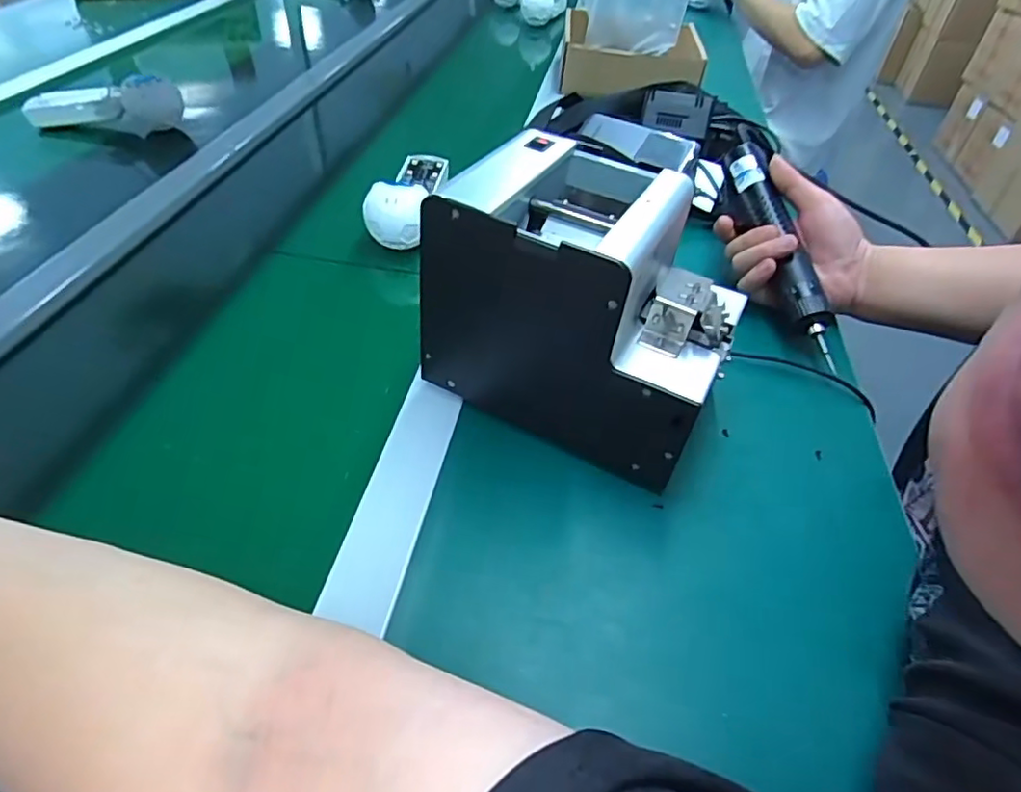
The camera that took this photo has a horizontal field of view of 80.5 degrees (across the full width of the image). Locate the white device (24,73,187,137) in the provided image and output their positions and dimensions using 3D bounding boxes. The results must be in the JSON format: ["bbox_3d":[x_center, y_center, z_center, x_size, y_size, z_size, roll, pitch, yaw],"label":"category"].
[{"bbox_3d":[-0.481,-0.345,0.716,0.166,0.067,0.042,-1,45,-6],"label":"white device"}]

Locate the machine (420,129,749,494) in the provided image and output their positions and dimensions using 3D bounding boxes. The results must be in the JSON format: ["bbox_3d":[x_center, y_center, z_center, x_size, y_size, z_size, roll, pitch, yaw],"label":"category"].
[{"bbox_3d":[0.050,-0.060,0.389,0.177,0.151,0.127,23,47,17],"label":"machine"}]

